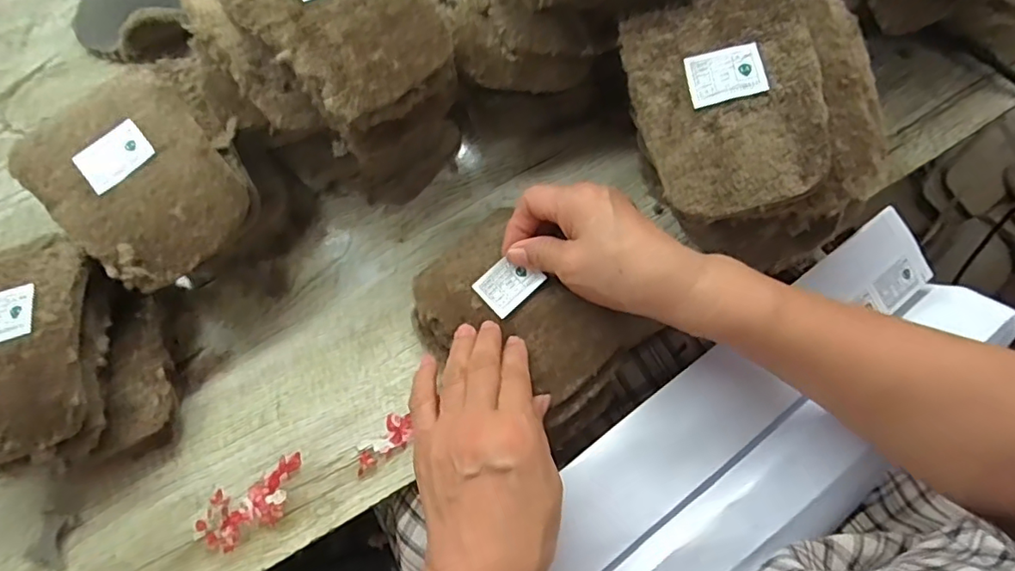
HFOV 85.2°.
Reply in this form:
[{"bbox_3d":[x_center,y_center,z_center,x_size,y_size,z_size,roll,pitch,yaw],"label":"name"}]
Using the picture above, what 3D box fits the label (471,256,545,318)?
[{"bbox_3d":[0.000,0.000,0.359,0.035,0.004,0.029,-43,88,-6],"label":"label"}]

